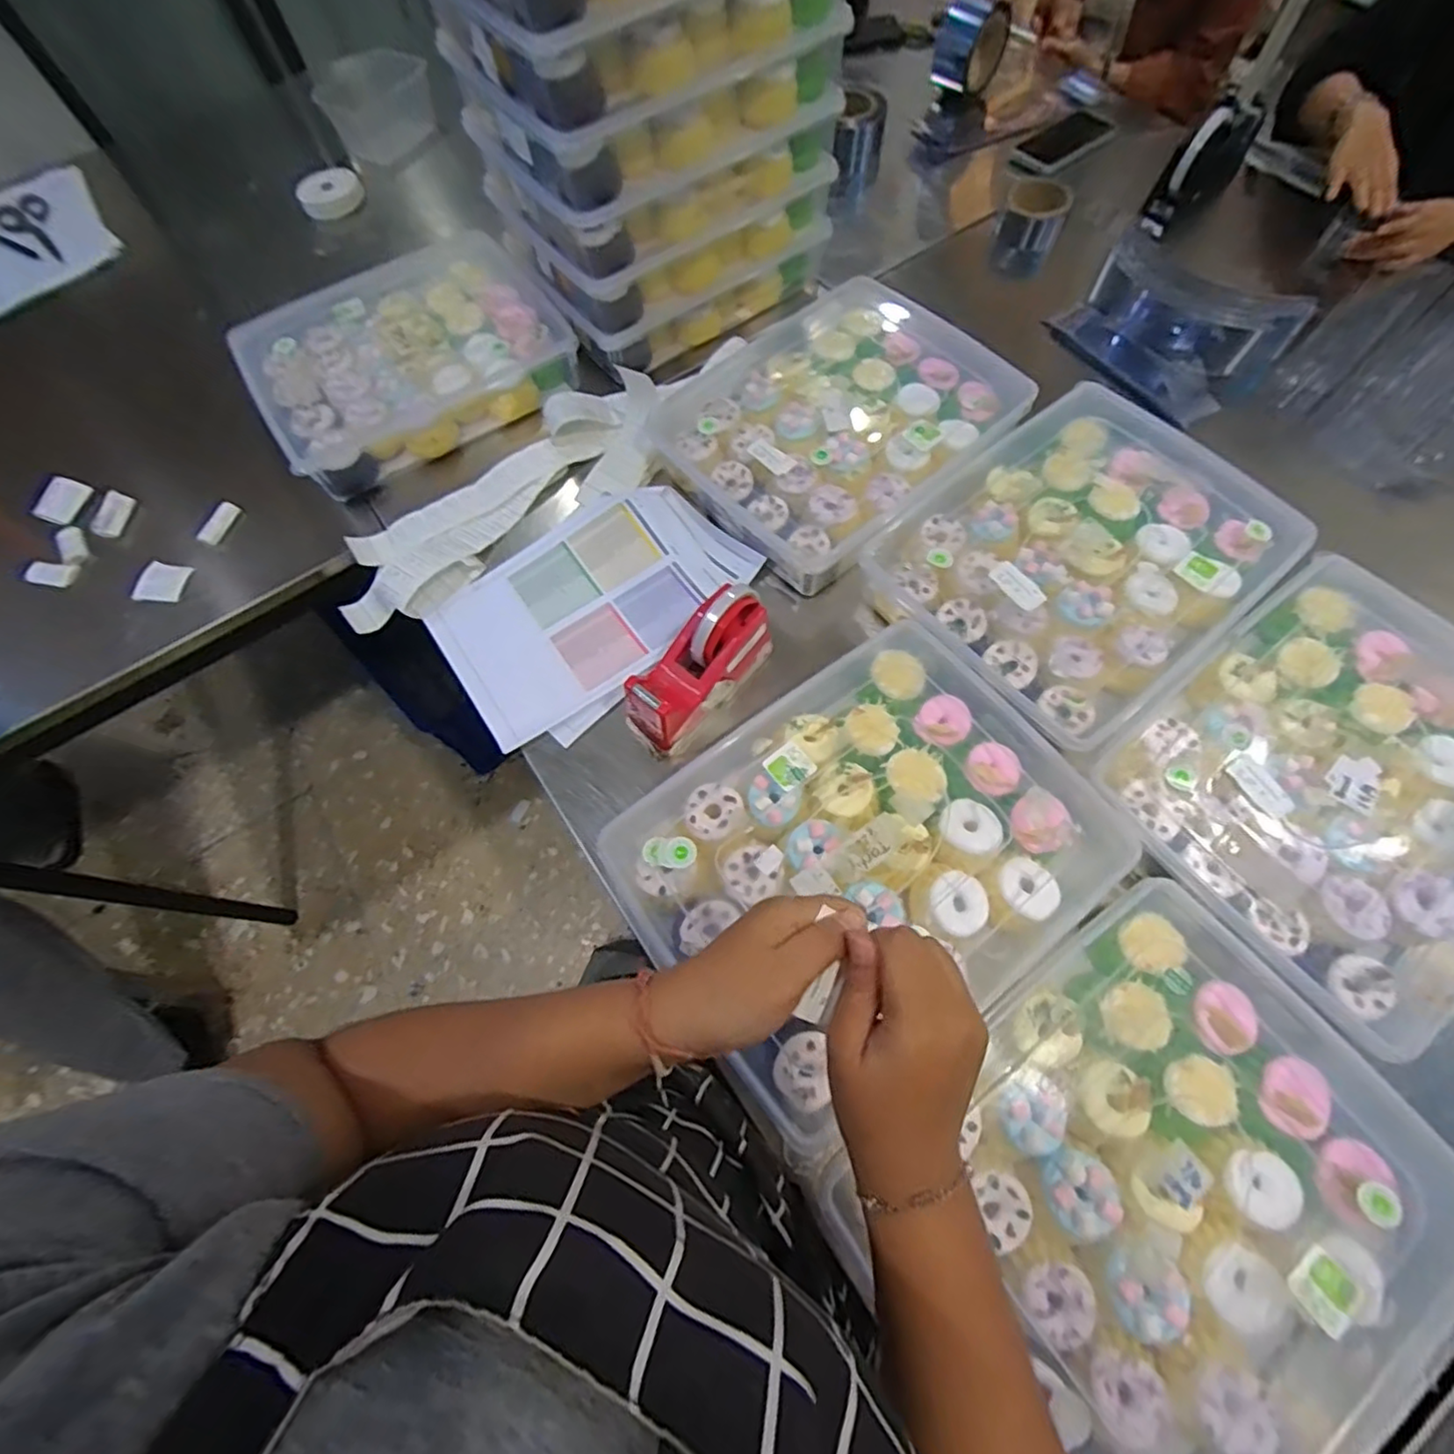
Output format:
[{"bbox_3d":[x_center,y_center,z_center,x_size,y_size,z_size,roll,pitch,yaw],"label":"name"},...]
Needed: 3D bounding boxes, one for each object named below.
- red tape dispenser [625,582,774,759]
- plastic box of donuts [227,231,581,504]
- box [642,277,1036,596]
[{"bbox_3d":[-0.028,-0.058,0.599,0.061,0.098,0.162,40,75,17],"label":"red tape dispenser"},{"bbox_3d":[-0.416,-0.484,0.811,0.373,0.072,0.298,-34,70,-11],"label":"plastic box of donuts"},{"bbox_3d":[0.133,-0.363,0.734,0.384,0.058,0.313,-41,72,-13],"label":"box"}]

